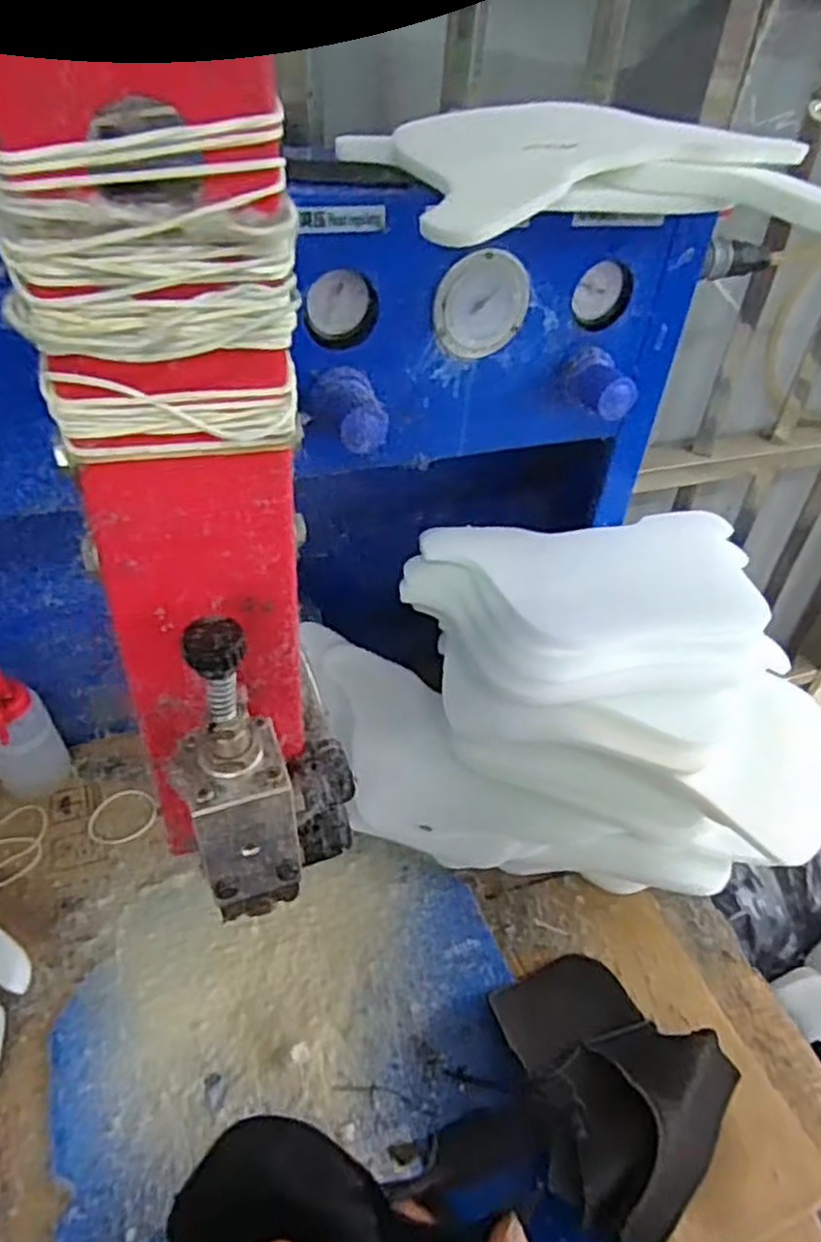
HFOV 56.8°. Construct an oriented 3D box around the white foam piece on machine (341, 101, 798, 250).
[{"bbox_3d":[0.098,-0.241,0.395,0.231,0.040,0.140,-9,44,-18],"label":"white foam piece on machine"}]

